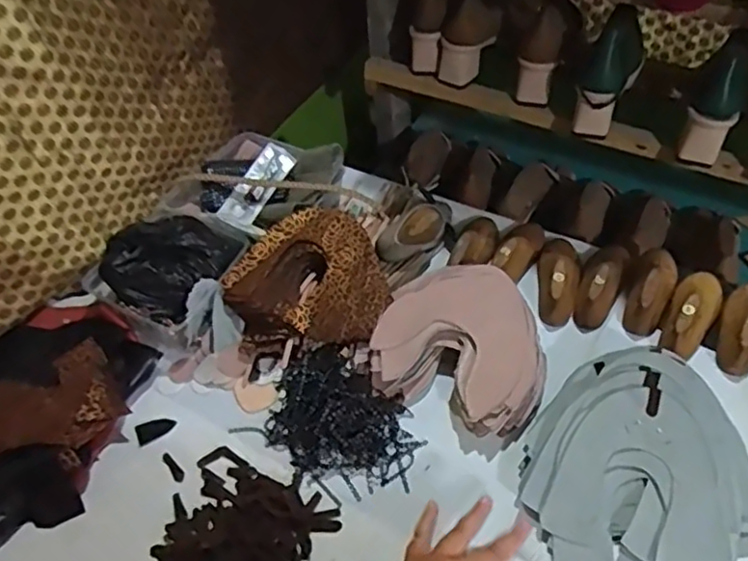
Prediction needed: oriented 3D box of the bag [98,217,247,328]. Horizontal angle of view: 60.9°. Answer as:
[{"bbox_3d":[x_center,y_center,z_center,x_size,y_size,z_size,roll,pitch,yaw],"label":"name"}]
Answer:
[{"bbox_3d":[-0.249,-0.026,0.791,0.137,0.064,0.157,34,60,30],"label":"bag"}]

